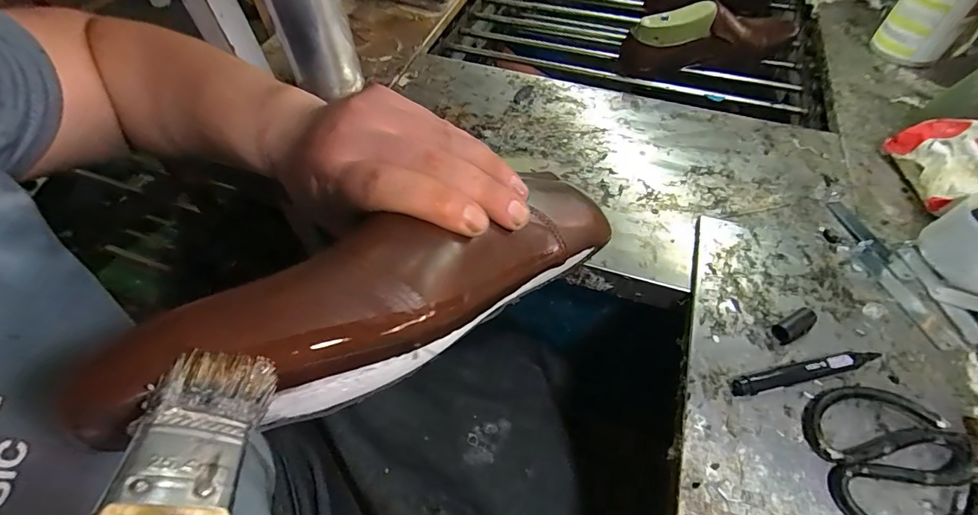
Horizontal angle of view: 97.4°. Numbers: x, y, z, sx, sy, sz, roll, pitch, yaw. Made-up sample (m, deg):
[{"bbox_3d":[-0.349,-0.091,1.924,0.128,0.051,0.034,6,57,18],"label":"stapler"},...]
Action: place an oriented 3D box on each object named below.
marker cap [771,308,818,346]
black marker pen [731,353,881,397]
[{"bbox_3d":[0.266,0.059,0.372,0.039,0.017,0.018,-23,58,-15],"label":"marker cap"},{"bbox_3d":[0.259,0.095,0.351,0.122,0.017,0.015,-9,56,-6],"label":"black marker pen"}]

